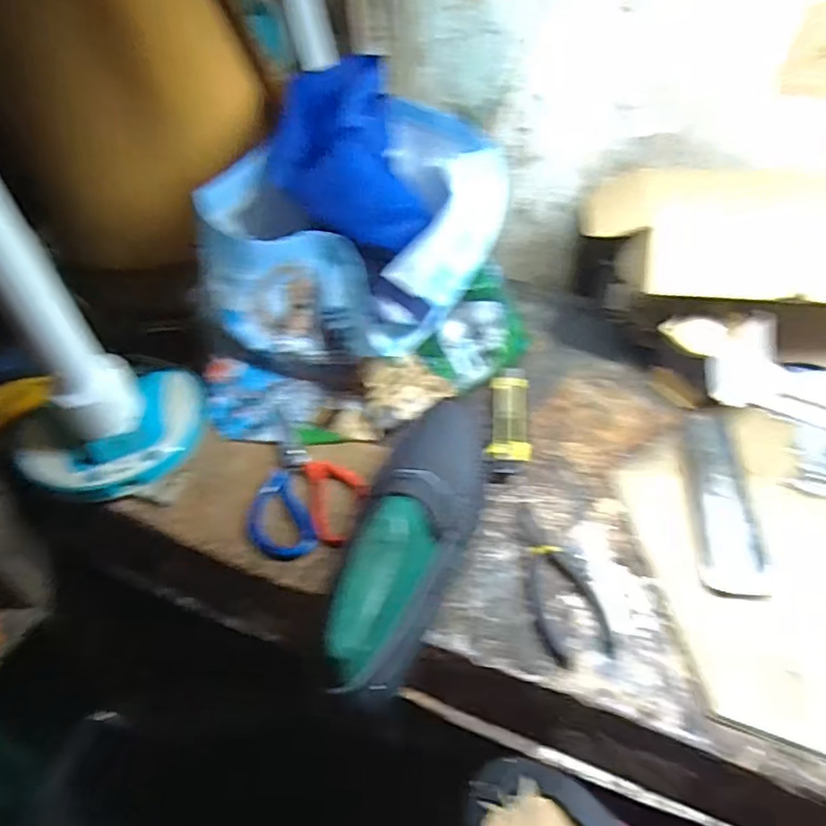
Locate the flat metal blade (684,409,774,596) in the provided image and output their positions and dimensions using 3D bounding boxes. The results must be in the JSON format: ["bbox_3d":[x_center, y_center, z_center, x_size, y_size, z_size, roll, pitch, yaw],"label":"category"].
[{"bbox_3d":[0.283,0.071,0.591,0.052,0.013,0.208,3,47,9],"label":"flat metal blade"}]

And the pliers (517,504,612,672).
[{"bbox_3d":[0.123,0.139,0.548,0.055,0.007,0.151,-8,47,-2],"label":"pliers"}]

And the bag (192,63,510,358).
[{"bbox_3d":[-0.048,-0.194,0.665,0.268,0.215,0.234,3,47,8],"label":"bag"}]

